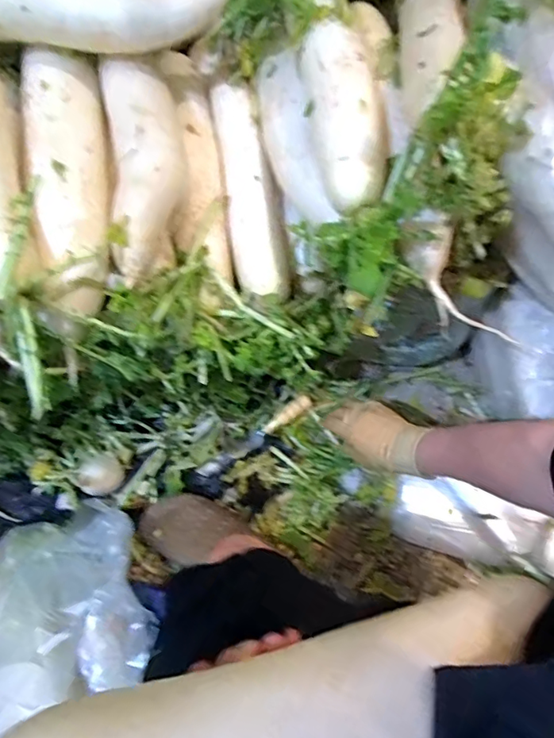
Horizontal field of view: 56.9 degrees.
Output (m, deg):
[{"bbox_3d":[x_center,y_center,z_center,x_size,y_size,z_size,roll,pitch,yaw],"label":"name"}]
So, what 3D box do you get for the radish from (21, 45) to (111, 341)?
[{"bbox_3d":[-0.202,-0.179,0.496,0.073,0.055,0.293,-10,74,-2],"label":"radish"}]

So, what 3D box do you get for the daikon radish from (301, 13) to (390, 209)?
[{"bbox_3d":[0.063,-0.228,0.464,0.062,0.048,0.176,-9,74,-2],"label":"daikon radish"}]

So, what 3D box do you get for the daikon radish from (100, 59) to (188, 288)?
[{"bbox_3d":[-0.130,-0.201,0.504,0.073,0.053,0.226,-7,74,-1],"label":"daikon radish"}]

